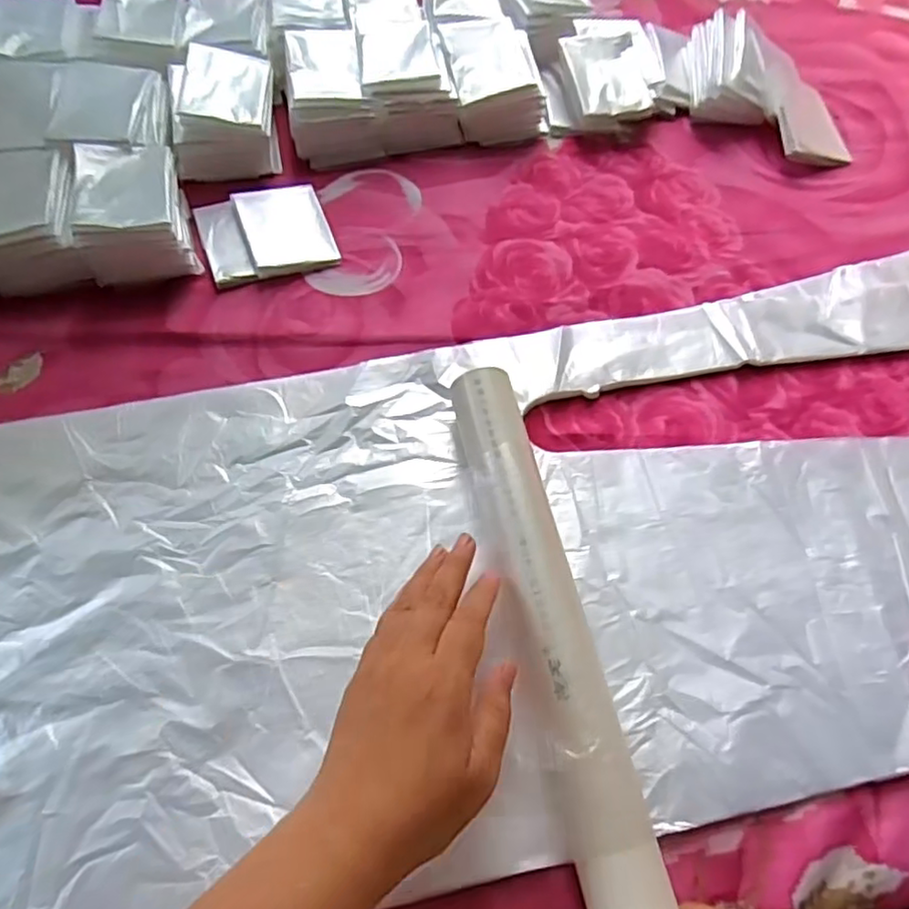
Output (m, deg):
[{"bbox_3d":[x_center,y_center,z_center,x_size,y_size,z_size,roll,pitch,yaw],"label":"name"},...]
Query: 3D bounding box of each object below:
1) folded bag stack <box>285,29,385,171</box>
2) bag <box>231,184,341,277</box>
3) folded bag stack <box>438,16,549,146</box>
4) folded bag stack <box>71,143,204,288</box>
[{"bbox_3d":[-0.103,-0.300,0.530,0.074,0.048,0.104,-9,64,-4],"label":"folded bag stack"},{"bbox_3d":[-0.128,-0.173,0.487,0.062,0.011,0.082,-19,66,-9],"label":"bag"},{"bbox_3d":[0.032,-0.322,0.549,0.075,0.048,0.097,-11,65,-5],"label":"folded bag stack"},{"bbox_3d":[-0.233,-0.175,0.469,0.069,0.058,0.090,-14,65,-7],"label":"folded bag stack"}]

